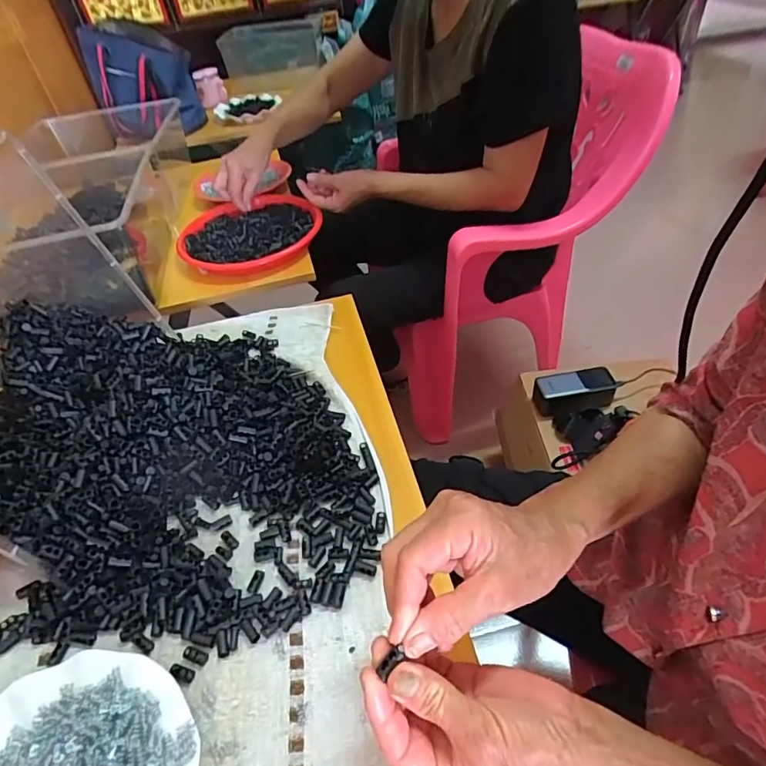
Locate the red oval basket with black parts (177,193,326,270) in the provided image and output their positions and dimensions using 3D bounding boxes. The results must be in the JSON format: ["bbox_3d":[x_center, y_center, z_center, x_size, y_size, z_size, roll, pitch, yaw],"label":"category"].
[{"bbox_3d":[-0.223,-0.257,0.844,0.226,0.036,0.232,3,45,10],"label":"red oval basket with black parts"}]

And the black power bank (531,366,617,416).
[{"bbox_3d":[0.332,0.010,0.865,0.138,0.063,0.055,-10,45,-3],"label":"black power bank"}]

